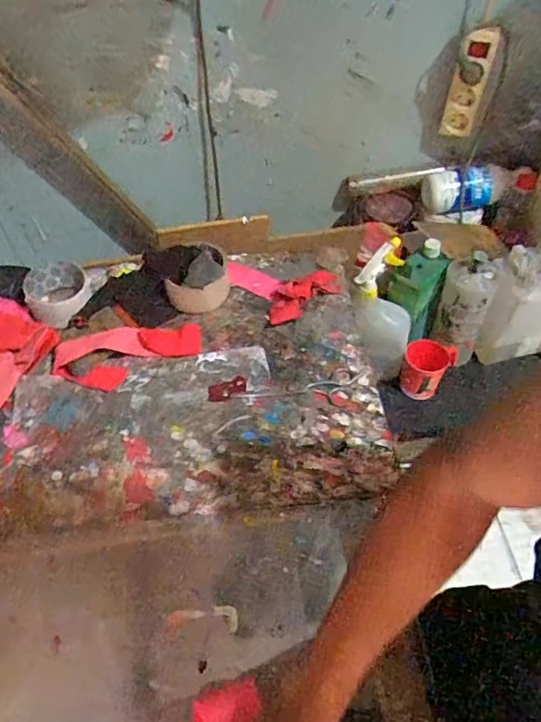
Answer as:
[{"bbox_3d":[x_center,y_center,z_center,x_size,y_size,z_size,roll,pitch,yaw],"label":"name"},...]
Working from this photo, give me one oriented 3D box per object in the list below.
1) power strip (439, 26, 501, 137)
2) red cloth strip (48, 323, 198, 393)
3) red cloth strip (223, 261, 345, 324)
[{"bbox_3d":[0.303,-0.420,0.823,0.052,0.221,0.031,11,81,11],"label":"power strip"},{"bbox_3d":[-0.181,-0.014,0.682,0.182,0.023,0.068,-17,54,-10],"label":"red cloth strip"},{"bbox_3d":[0.012,-0.117,0.750,0.106,0.022,0.141,-34,58,-21],"label":"red cloth strip"}]

